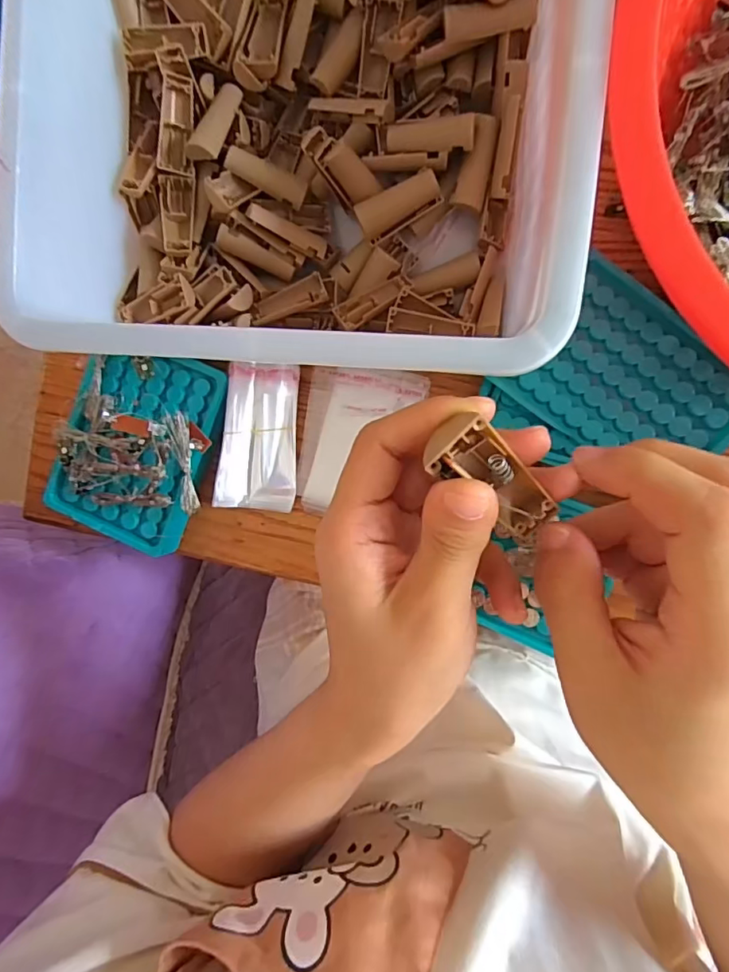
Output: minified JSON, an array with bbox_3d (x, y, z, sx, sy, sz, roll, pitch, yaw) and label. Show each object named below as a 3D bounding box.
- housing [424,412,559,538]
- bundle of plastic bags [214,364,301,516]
[{"bbox_3d":[0.039,-0.002,0.160,0.052,0.012,0.020,35,100,-37],"label":"housing"},{"bbox_3d":[-0.070,-0.033,0.353,0.046,0.026,0.098,8,94,8],"label":"bundle of plastic bags"}]

